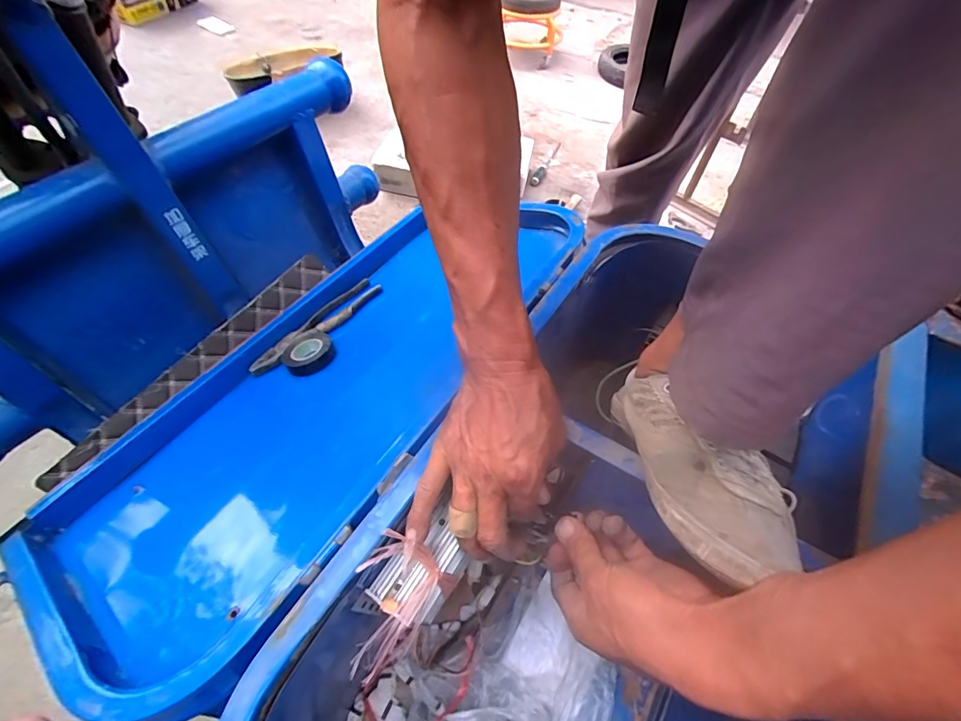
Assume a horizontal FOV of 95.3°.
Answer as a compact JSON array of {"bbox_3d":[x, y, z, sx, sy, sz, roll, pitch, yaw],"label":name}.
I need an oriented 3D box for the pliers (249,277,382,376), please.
[{"bbox_3d":[-0.210,-0.047,0.569,0.040,0.018,0.195,35,61,19],"label":"pliers"}]

